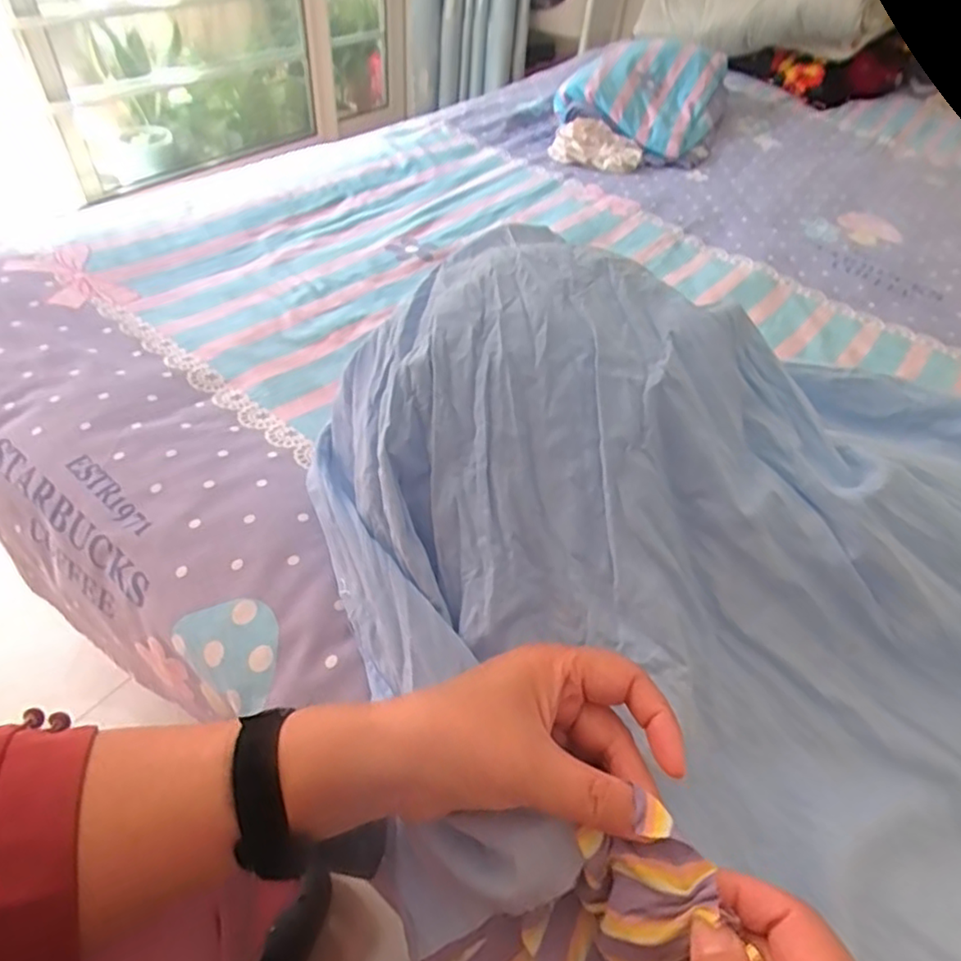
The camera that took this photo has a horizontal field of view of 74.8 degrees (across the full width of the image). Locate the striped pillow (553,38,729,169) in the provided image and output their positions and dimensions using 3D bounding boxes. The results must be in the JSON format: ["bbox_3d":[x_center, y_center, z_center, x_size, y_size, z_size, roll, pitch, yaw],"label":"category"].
[{"bbox_3d":[0.305,-0.697,1.135,0.267,0.106,0.337,23,50,14],"label":"striped pillow"}]

